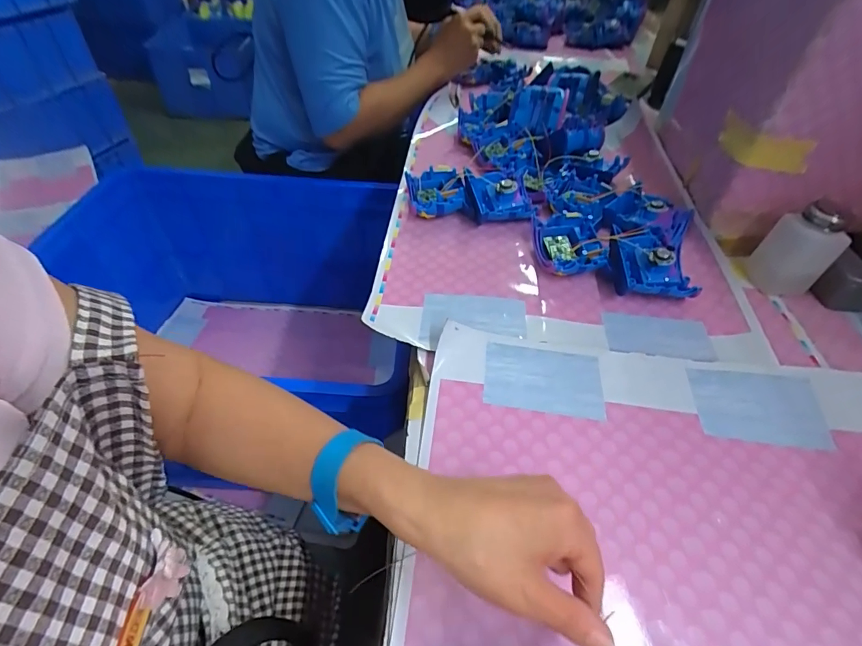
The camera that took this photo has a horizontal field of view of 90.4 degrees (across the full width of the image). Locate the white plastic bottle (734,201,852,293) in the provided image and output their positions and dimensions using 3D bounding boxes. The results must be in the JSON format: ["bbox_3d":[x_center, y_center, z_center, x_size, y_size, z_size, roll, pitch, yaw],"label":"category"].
[{"bbox_3d":[0.409,-0.084,0.482,0.055,0.098,0.053,6,47,2],"label":"white plastic bottle"}]

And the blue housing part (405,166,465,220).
[{"bbox_3d":[0.005,-0.171,0.573,0.070,0.036,0.088,-4,47,-7],"label":"blue housing part"}]

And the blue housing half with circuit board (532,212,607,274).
[{"bbox_3d":[0.160,-0.084,0.502,0.078,0.040,0.085,-1,47,-4],"label":"blue housing half with circuit board"}]

